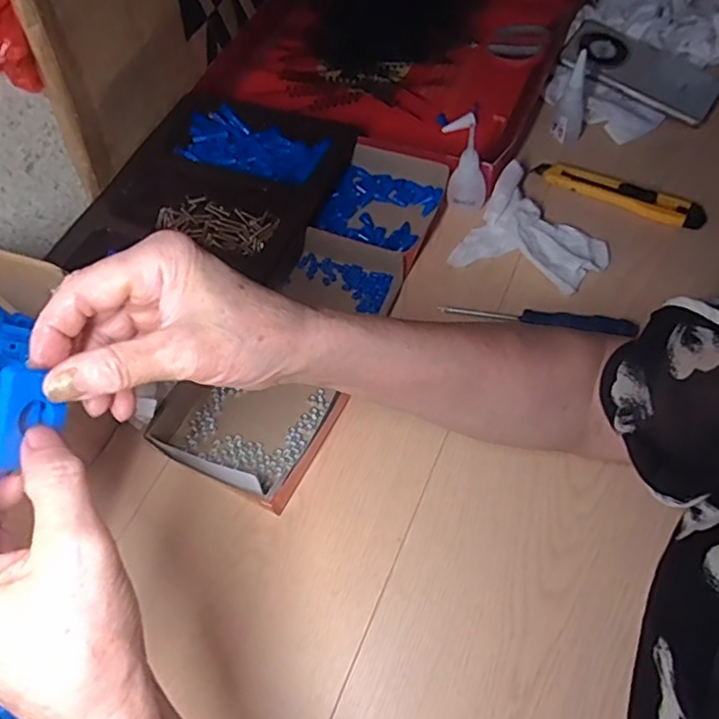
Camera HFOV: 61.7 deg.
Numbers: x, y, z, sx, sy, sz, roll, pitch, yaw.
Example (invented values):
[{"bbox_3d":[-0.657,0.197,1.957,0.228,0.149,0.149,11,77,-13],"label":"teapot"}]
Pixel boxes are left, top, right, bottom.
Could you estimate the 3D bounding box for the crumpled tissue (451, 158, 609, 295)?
[{"bbox_3d":[0.160,-0.110,0.544,0.119,0.031,0.102,33,68,20],"label":"crumpled tissue"}]

